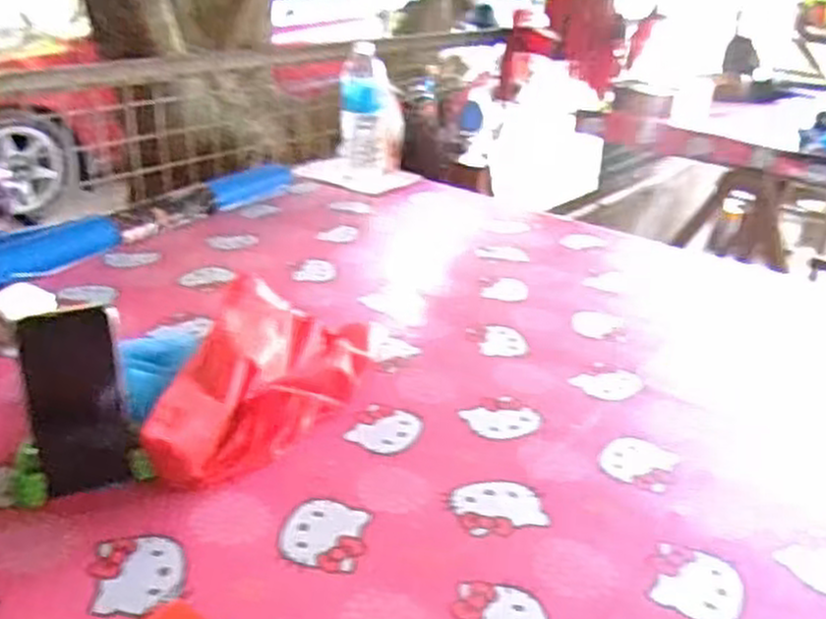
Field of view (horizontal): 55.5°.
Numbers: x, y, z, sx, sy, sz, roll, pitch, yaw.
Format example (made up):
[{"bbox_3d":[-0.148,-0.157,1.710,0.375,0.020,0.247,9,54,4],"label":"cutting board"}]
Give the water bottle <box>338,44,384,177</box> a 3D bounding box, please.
[{"bbox_3d":[-0.096,-0.374,1.526,0.087,0.245,0.069,2,26,-4],"label":"water bottle"}]

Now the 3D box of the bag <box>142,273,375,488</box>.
[{"bbox_3d":[-0.137,0.068,0.813,0.168,0.074,0.316,4,26,0],"label":"bag"}]

